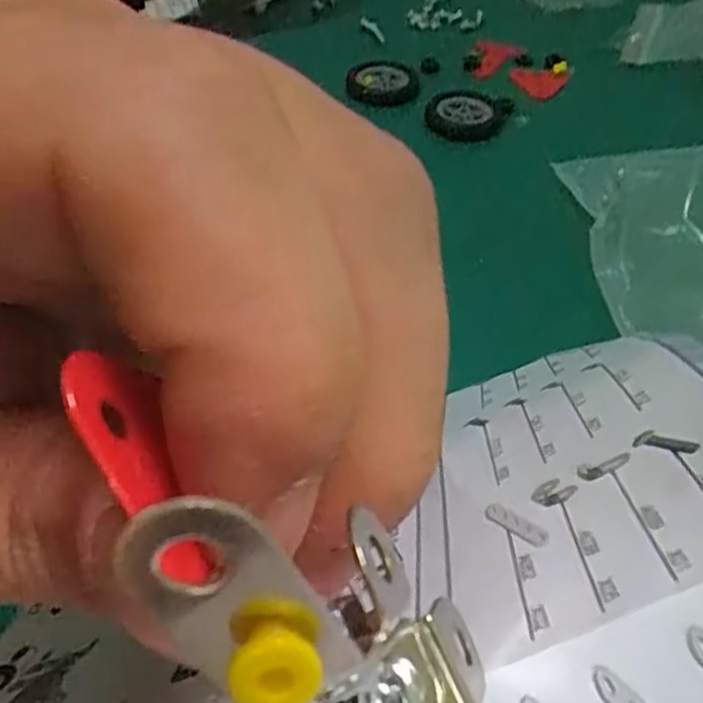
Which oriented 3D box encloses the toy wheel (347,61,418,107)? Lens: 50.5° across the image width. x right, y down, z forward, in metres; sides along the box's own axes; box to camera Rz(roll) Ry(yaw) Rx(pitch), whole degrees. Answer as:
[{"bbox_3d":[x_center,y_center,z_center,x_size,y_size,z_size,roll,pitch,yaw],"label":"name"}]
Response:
[{"bbox_3d":[0.016,-0.141,0.387,0.033,0.007,0.032,2,49,-2],"label":"toy wheel"}]

